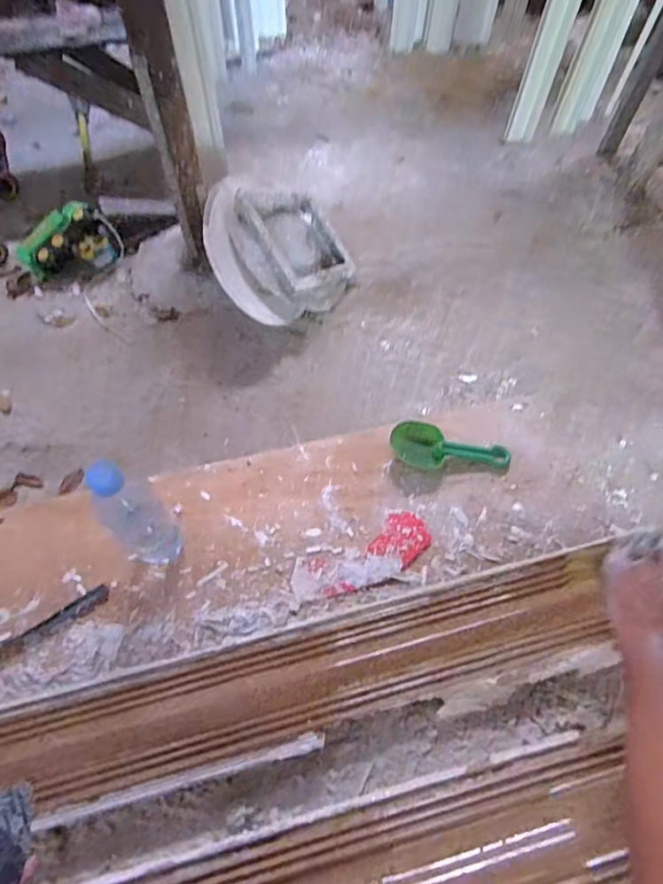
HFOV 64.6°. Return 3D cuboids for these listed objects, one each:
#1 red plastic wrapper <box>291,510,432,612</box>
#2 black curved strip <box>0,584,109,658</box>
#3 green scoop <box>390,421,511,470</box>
[{"bbox_3d":[0.039,0.163,0.720,0.207,0.006,0.075,-23,65,-13],"label":"red plastic wrapper"},{"bbox_3d":[-0.452,0.258,0.671,0.323,0.020,0.053,-16,65,-7],"label":"black curved strip"},{"bbox_3d":[0.177,0.012,0.780,0.175,0.033,0.062,11,62,4],"label":"green scoop"}]

